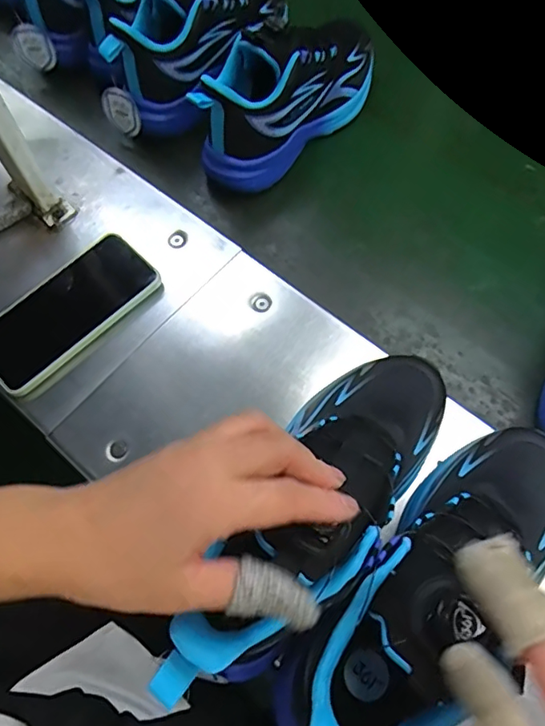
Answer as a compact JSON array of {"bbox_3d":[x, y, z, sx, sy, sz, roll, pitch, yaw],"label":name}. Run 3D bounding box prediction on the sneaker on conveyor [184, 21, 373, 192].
[{"bbox_3d":[0.018,-0.275,0.531,0.077,0.121,0.229,41,72,17],"label":"sneaker on conveyor"}]

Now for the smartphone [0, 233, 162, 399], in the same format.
[{"bbox_3d":[-0.183,-0.048,0.467,0.081,0.015,0.163,39,71,17],"label":"smartphone"}]

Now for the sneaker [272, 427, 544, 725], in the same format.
[{"bbox_3d":[0.100,0.130,0.308,0.251,0.100,0.075,-38,71,-26],"label":"sneaker"}]

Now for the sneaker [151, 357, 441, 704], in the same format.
[{"bbox_3d":[0.026,0.092,0.334,0.083,0.114,0.256,33,56,14],"label":"sneaker"}]

